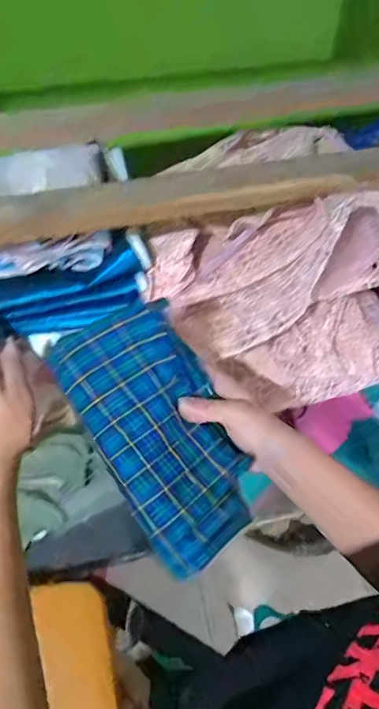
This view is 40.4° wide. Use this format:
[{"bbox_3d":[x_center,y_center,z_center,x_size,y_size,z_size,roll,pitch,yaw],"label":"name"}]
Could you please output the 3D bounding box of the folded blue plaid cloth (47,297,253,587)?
[{"bbox_3d":[-0.019,0.056,0.384,0.102,0.033,0.187,-25,83,-19],"label":"folded blue plaid cloth"}]

